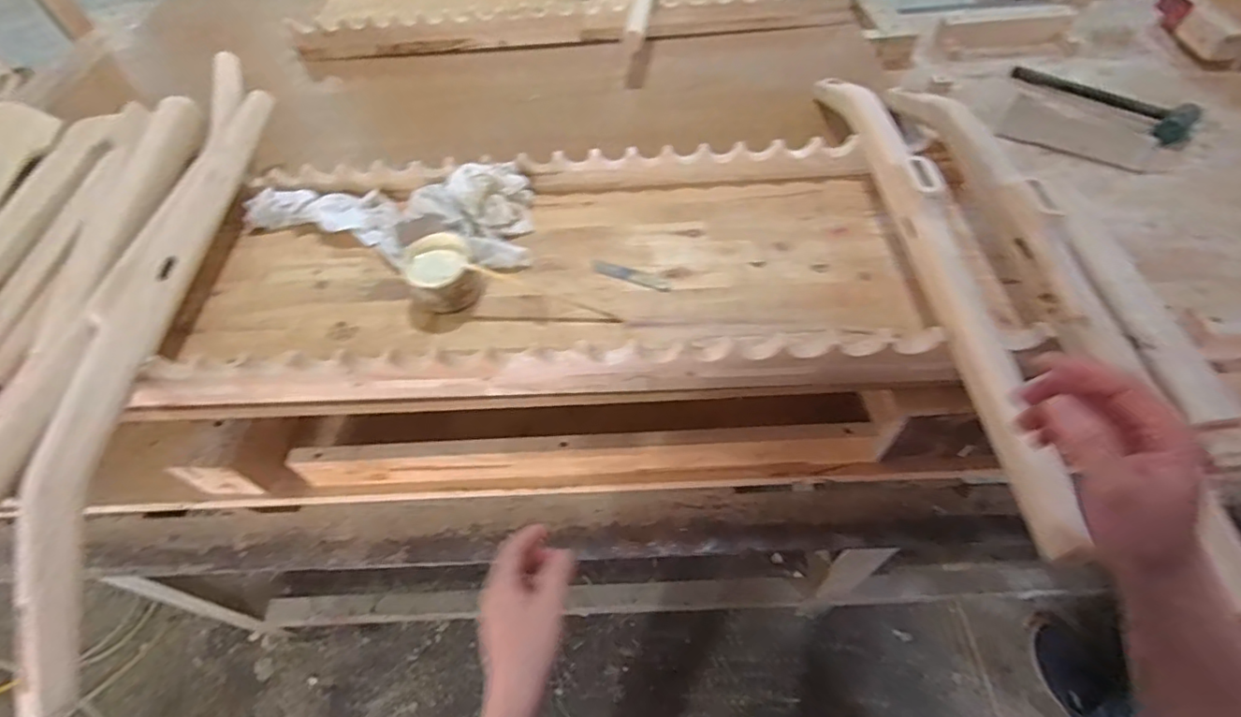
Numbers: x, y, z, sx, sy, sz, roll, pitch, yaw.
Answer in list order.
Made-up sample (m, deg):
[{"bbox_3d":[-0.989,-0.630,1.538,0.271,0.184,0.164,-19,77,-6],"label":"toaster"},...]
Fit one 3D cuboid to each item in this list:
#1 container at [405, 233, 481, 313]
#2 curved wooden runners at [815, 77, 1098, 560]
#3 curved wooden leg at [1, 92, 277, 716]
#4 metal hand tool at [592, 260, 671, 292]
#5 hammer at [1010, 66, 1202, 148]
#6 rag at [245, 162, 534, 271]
[{"bbox_3d":[-0.208,-0.095,0.644,0.081,0.065,0.070,-19,55,-10],"label":"container"},{"bbox_3d":[0.330,-0.150,0.614,0.044,0.082,0.719,-1,55,0],"label":"curved wooden runners"},{"bbox_3d":[-0.512,-0.047,0.626,0.064,0.130,0.752,-5,54,1],"label":"curved wooden leg"},{"bbox_3d":[0.013,-0.102,0.674,0.103,0.004,0.023,20,58,17],"label":"metal hand tool"},{"bbox_3d":[0.944,-0.513,1.084,0.097,0.041,0.326,-34,59,-19],"label":"hammer"},{"bbox_3d":[-0.314,-0.177,0.720,0.392,0.054,0.162,-3,54,2],"label":"rag"}]

